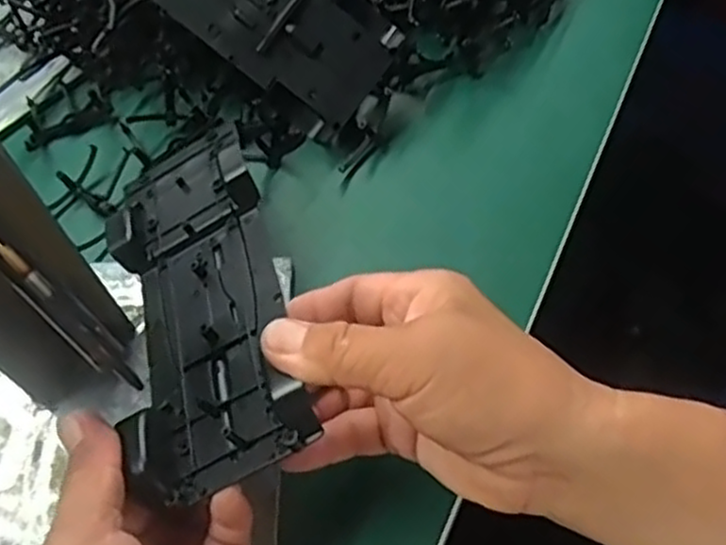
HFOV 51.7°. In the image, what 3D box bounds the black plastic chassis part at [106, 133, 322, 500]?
[{"bbox_3d":[-0.074,0.002,0.333,0.072,0.021,0.197,-30,49,7],"label":"black plastic chassis part"}]

